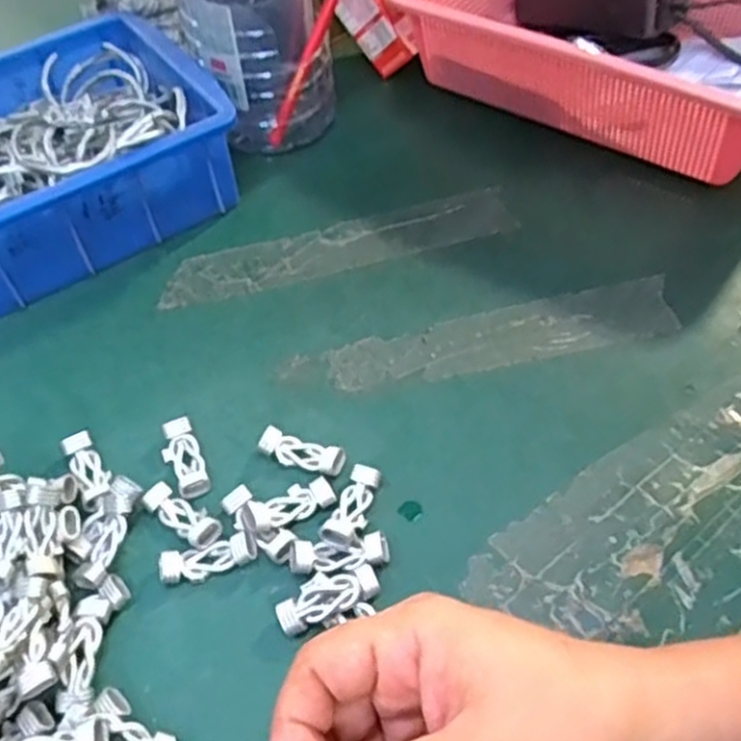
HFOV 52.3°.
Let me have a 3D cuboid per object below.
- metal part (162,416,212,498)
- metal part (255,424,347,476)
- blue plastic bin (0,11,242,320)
[{"bbox_3d":[-0.096,0.045,0.389,0.018,0.008,0.046,-22,55,-14],"label":"metal part"},{"bbox_3d":[-0.034,0.041,0.385,0.043,0.010,0.018,19,55,16],"label":"metal part"},{"bbox_3d":[-0.228,-0.138,0.499,0.237,0.072,0.173,-30,57,-19],"label":"blue plastic bin"}]

